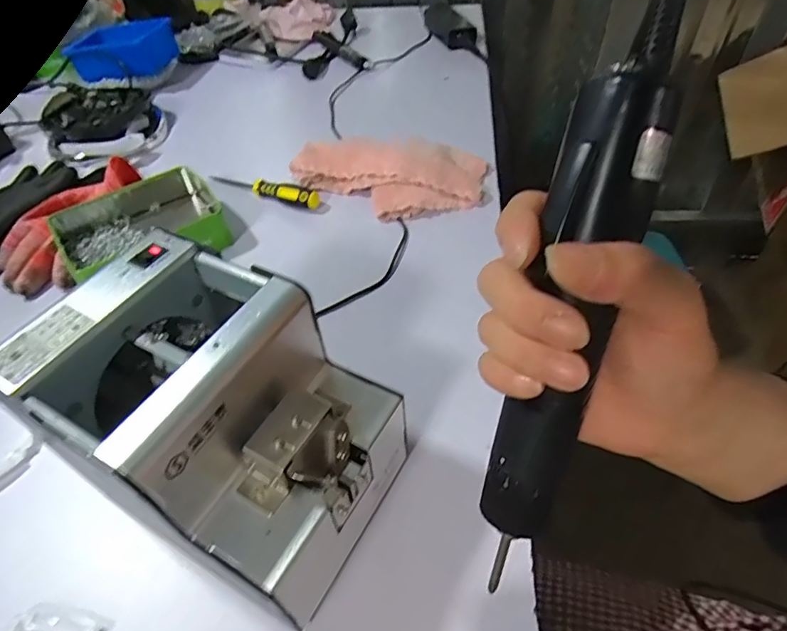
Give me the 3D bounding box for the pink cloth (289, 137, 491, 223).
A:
[{"bbox_3d":[-0.011,-0.154,0.576,0.221,0.045,0.107,6,49,10],"label":"pink cloth"}]

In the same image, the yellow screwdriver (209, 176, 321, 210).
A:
[{"bbox_3d":[-0.148,-0.143,0.583,0.147,0.027,0.020,18,52,20],"label":"yellow screwdriver"}]

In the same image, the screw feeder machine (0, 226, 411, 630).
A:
[{"bbox_3d":[-0.095,0.066,0.303,0.185,0.142,0.139,22,53,23],"label":"screw feeder machine"}]

